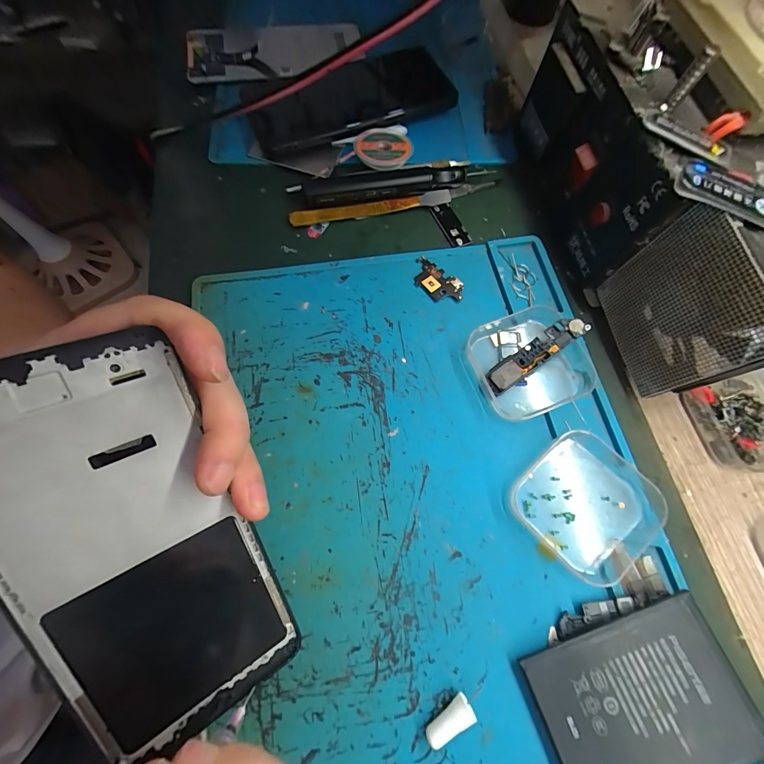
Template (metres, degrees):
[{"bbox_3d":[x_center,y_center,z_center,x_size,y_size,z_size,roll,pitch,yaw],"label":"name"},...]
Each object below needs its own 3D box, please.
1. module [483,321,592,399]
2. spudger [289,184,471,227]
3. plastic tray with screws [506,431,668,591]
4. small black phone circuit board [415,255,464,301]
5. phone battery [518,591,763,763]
[{"bbox_3d":[0.092,-0.017,0.204,0.065,0.005,0.015,-37,75,6],"label":"module"},{"bbox_3d":[0.001,-0.132,0.253,0.138,0.007,0.013,-12,71,-7],"label":"spudger"},{"bbox_3d":[0.113,0.065,0.183,0.066,0.020,0.066,-41,77,-15],"label":"plastic tray with screws"},{"bbox_3d":[0.037,-0.069,0.232,0.040,0.004,0.022,38,73,11],"label":"small black phone circuit board"},{"bbox_3d":[0.118,0.145,0.152,0.088,0.004,0.064,-20,71,-3],"label":"phone battery"}]

